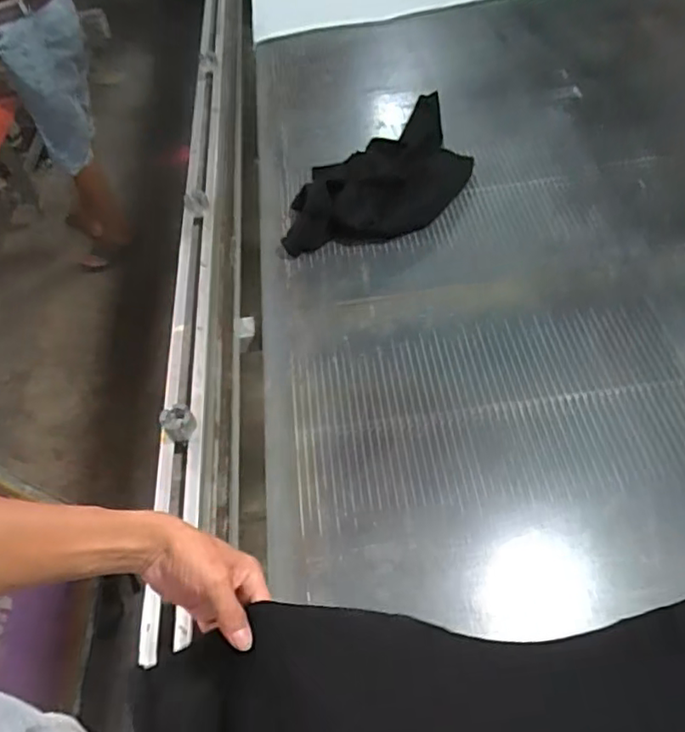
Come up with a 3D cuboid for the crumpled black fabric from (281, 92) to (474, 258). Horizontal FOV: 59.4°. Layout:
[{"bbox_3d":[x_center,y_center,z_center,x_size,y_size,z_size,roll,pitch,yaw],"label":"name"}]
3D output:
[{"bbox_3d":[0.091,-0.342,1.068,0.245,0.077,0.501,32,61,28],"label":"crumpled black fabric"}]

